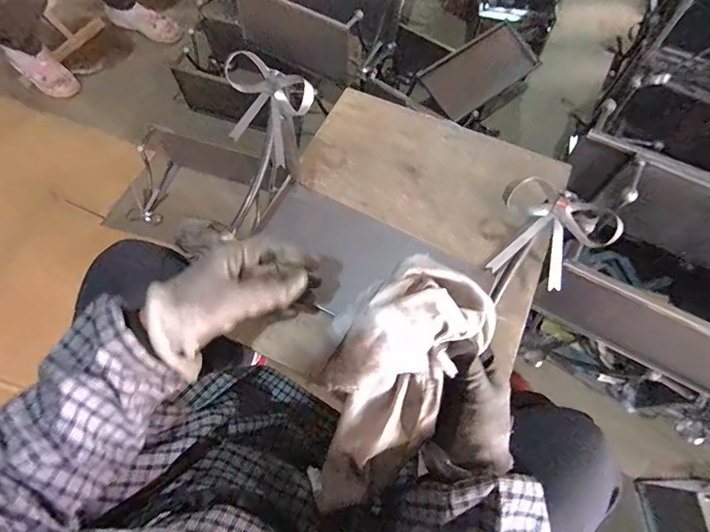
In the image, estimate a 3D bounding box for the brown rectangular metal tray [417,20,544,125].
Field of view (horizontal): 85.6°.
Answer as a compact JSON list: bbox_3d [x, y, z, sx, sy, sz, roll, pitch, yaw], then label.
[{"bbox_3d":[0.325,-0.496,0.972,0.305,0.035,0.154,-33,85,-8],"label":"brown rectangular metal tray"}]

